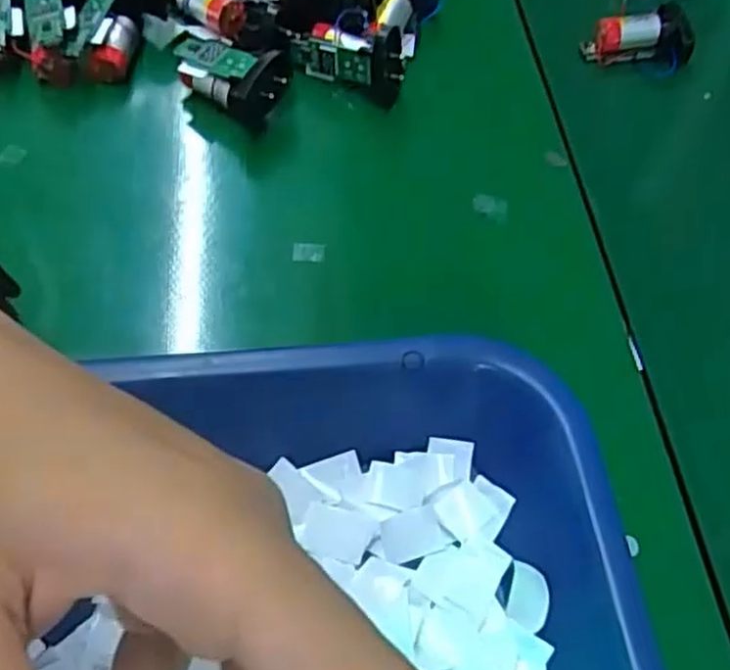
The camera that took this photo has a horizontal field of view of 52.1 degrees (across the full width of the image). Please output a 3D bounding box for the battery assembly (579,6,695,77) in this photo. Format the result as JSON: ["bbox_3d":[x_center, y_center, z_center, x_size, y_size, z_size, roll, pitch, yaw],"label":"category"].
[{"bbox_3d":[0.136,-0.145,0.372,0.047,0.025,0.023,-6,60,-6],"label":"battery assembly"}]

